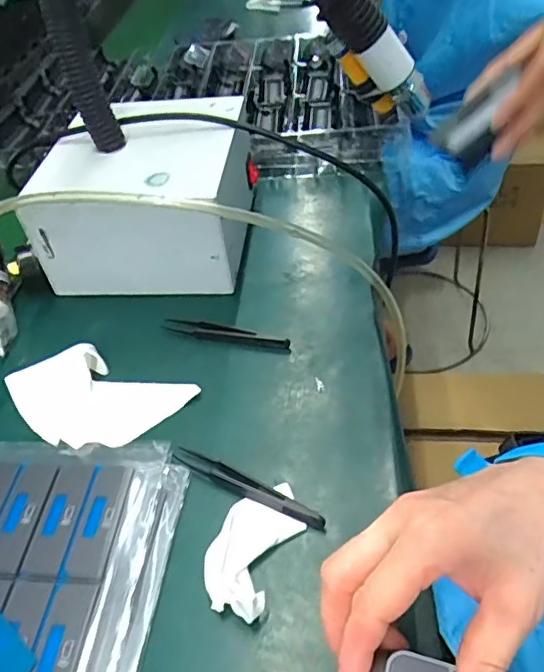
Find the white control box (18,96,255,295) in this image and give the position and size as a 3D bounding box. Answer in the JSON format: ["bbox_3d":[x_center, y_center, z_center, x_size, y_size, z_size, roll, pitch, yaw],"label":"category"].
[{"bbox_3d":[-0.116,-0.142,0.532,0.179,0.103,0.185,-1,46,6],"label":"white control box"}]

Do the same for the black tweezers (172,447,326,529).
[{"bbox_3d":[-0.017,0.098,0.361,0.110,0.012,0.014,20,52,24],"label":"black tweezers"}]

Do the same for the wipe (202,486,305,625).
[{"bbox_3d":[-0.011,0.122,0.333,0.046,0.019,0.083,16,50,21],"label":"wipe"}]

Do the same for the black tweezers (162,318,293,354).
[{"bbox_3d":[-0.040,-0.004,0.457,0.111,0.006,0.015,11,49,16],"label":"black tweezers"}]

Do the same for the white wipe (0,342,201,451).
[{"bbox_3d":[-0.141,0.047,0.423,0.145,0.022,0.075,14,50,19],"label":"white wipe"}]

